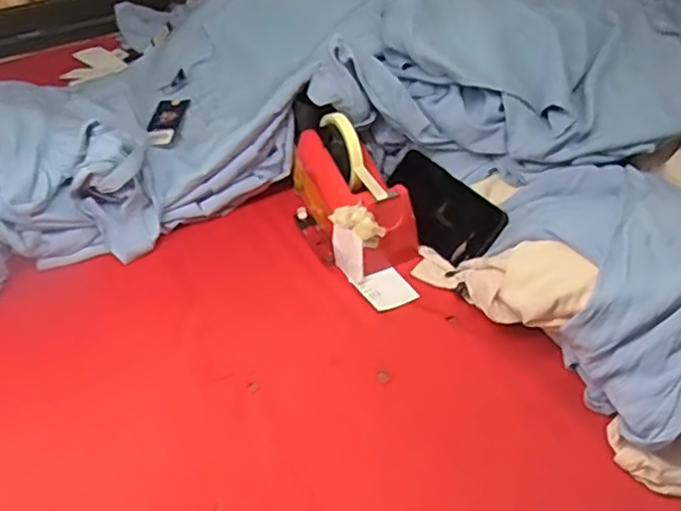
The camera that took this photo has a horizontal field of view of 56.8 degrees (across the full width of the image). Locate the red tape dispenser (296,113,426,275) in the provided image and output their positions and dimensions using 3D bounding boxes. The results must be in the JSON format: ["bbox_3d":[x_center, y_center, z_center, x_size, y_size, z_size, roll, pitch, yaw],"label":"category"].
[{"bbox_3d":[0.011,-0.082,0.728,0.084,0.122,0.184,-17,41,-17],"label":"red tape dispenser"}]

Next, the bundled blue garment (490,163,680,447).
[{"bbox_3d":[0.290,0.010,0.589,0.228,0.086,0.299,-11,39,-9],"label":"bundled blue garment"}]

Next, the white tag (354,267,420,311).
[{"bbox_3d":[0.050,0.037,0.681,0.050,0.005,0.055,-20,42,-19],"label":"white tag"}]

